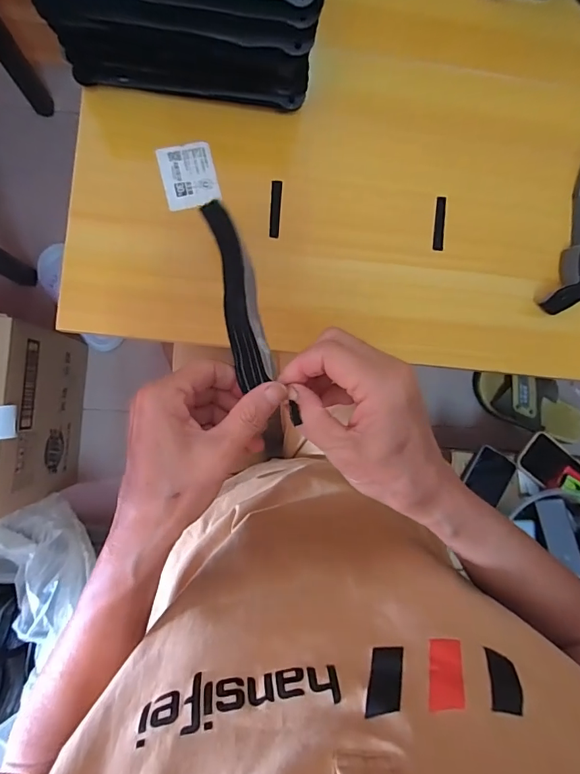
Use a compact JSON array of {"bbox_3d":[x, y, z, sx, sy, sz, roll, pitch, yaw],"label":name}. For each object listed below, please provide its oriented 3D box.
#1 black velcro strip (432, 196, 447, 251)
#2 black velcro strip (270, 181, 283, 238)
[{"bbox_3d":[0.146,-0.159,0.420,0.010,0.004,0.053,7,88,-6],"label":"black velcro strip"},{"bbox_3d":[-0.013,-0.166,0.401,0.010,0.004,0.053,4,88,-6],"label":"black velcro strip"}]

